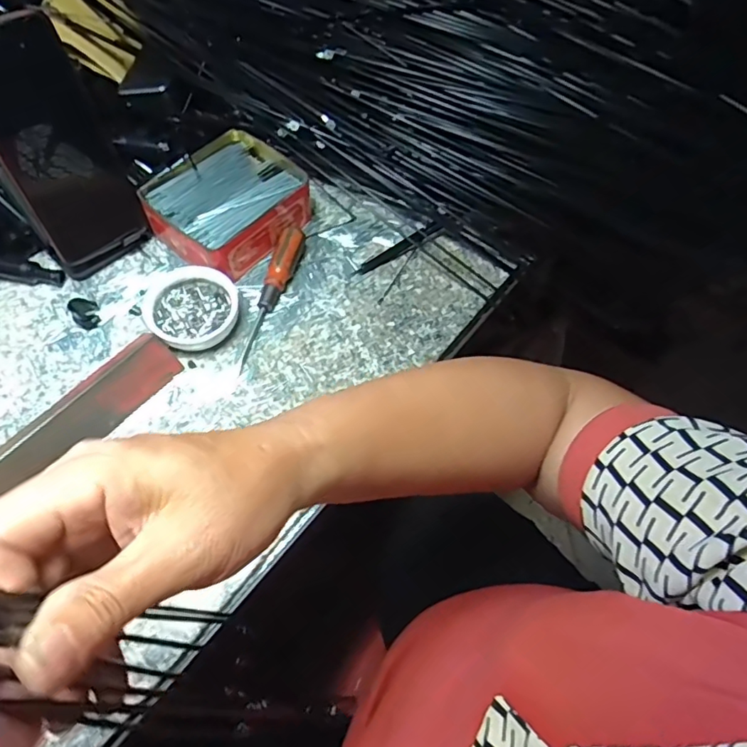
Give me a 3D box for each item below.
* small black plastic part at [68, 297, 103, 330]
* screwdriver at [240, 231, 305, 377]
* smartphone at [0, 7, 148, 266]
[{"bbox_3d":[-0.234,-0.050,0.446,0.017,0.020,0.020,30,64,12],"label":"small black plastic part"},{"bbox_3d":[-0.088,-0.066,0.461,0.021,0.021,0.133,14,62,4],"label":"screwdriver"},{"bbox_3d":[-0.240,-0.171,0.417,0.010,0.166,0.079,28,56,37],"label":"smartphone"}]

